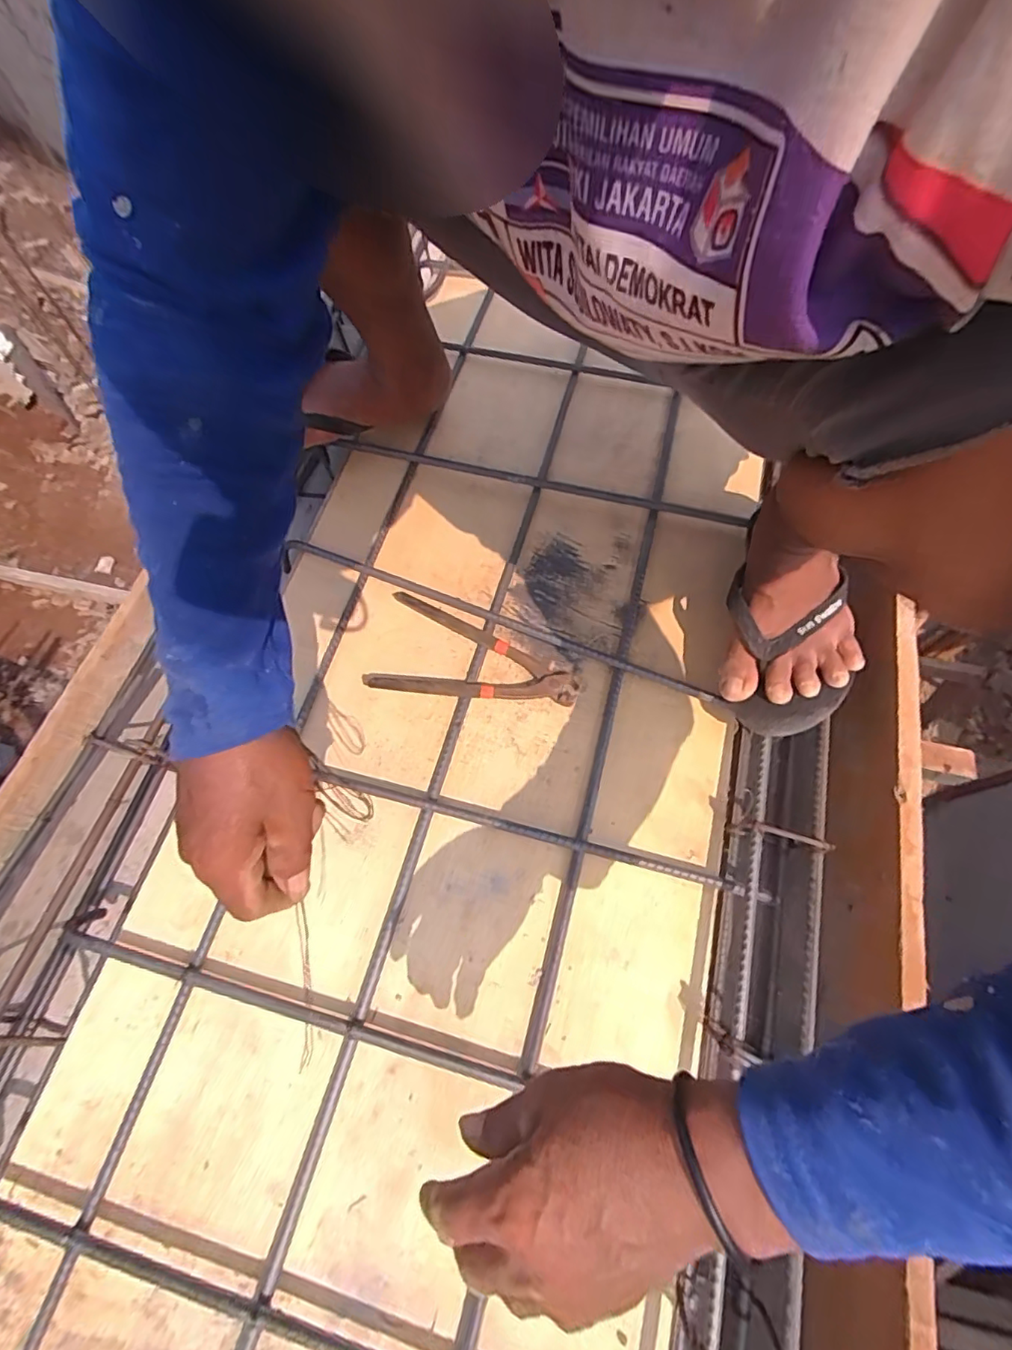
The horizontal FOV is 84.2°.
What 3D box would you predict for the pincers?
[{"bbox_3d":[-0.033,-0.009,0.594,0.215,0.029,0.104,16,68,7],"label":"pincers"}]

